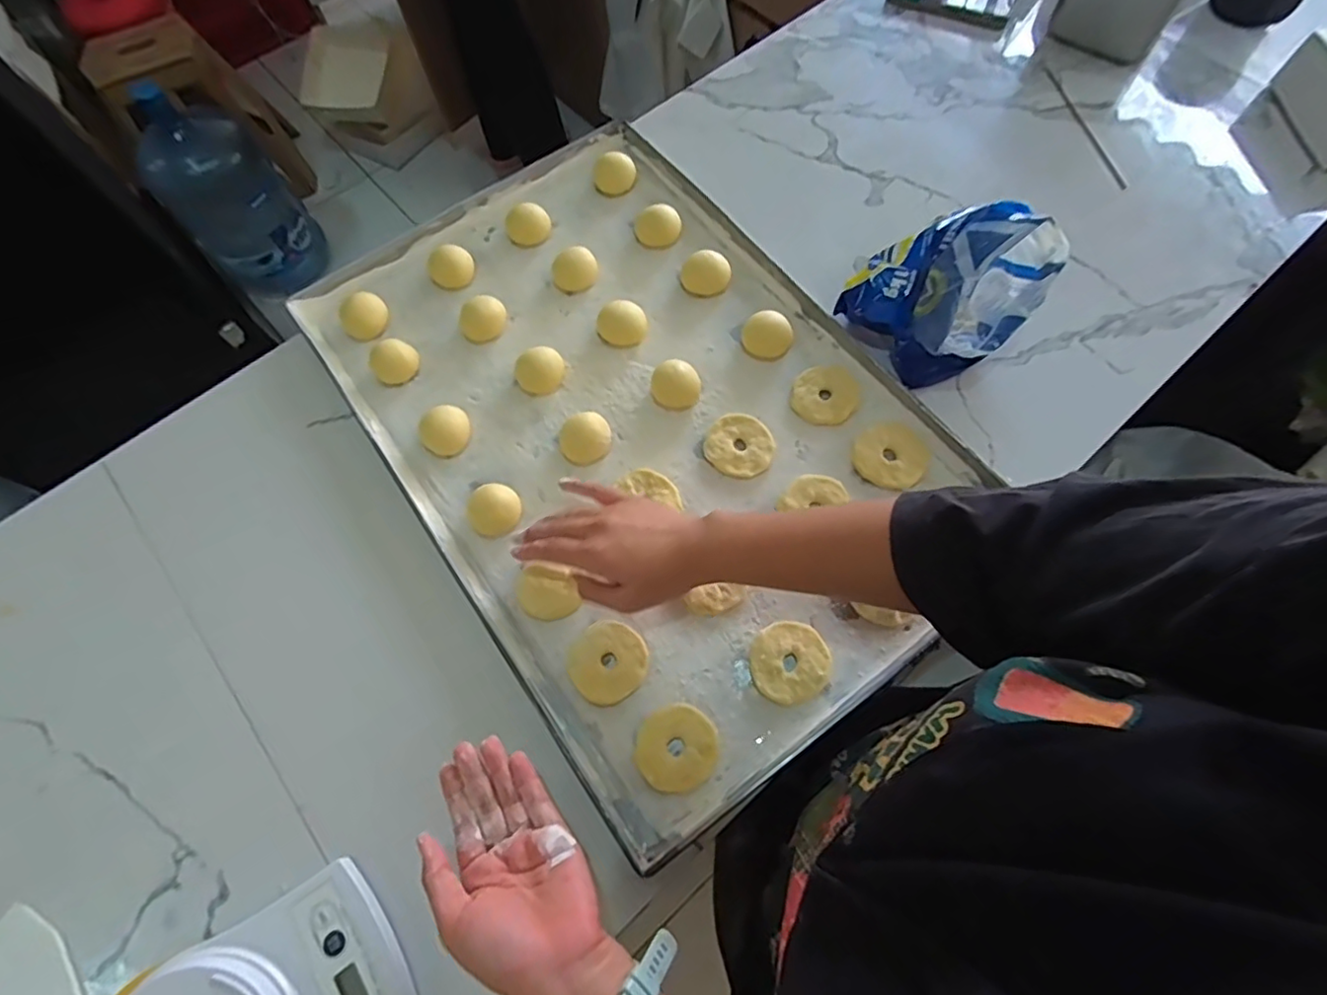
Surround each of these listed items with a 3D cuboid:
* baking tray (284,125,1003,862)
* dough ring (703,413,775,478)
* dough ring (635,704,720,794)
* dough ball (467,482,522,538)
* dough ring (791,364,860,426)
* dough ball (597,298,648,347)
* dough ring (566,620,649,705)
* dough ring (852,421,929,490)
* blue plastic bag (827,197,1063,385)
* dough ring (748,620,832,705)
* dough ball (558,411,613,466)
[{"bbox_3d":[-0.027,-0.078,0.559,0.408,0.034,0.606,-35,70,-11],"label":"baking tray"},{"bbox_3d":[0.069,-0.046,0.549,0.059,0.012,0.058,-1,68,2],"label":"dough ring"},{"bbox_3d":[0.010,0.186,0.459,0.060,0.007,0.058,-1,68,2],"label":"dough ring"},{"bbox_3d":[-0.145,0.011,0.525,0.044,0.030,0.039,-19,68,-5],"label":"dough ball"},{"bbox_3d":[0.149,-0.094,0.562,0.059,0.012,0.056,-1,68,2],"label":"dough ring"},{"bbox_3d":[-0.039,-0.165,0.593,0.046,0.027,0.041,-11,68,-2],"label":"dough ball"},{"bbox_3d":[-0.044,0.129,0.487,0.060,0.004,0.059,-1,68,2],"label":"dough ring"},{"bbox_3d":[0.199,-0.038,0.538,0.061,0.008,0.062,-1,68,2],"label":"dough ring"},{"bbox_3d":[0.256,-0.190,0.541,0.133,0.114,0.126,-35,71,-12],"label":"blue plastic bag"},{"bbox_3d":[0.098,0.128,0.478,0.061,0.008,0.060,-1,68,2],"label":"dough ring"},{"bbox_3d":[-0.068,-0.050,0.549,0.045,0.031,0.040,-27,69,-9],"label":"dough ball"}]

